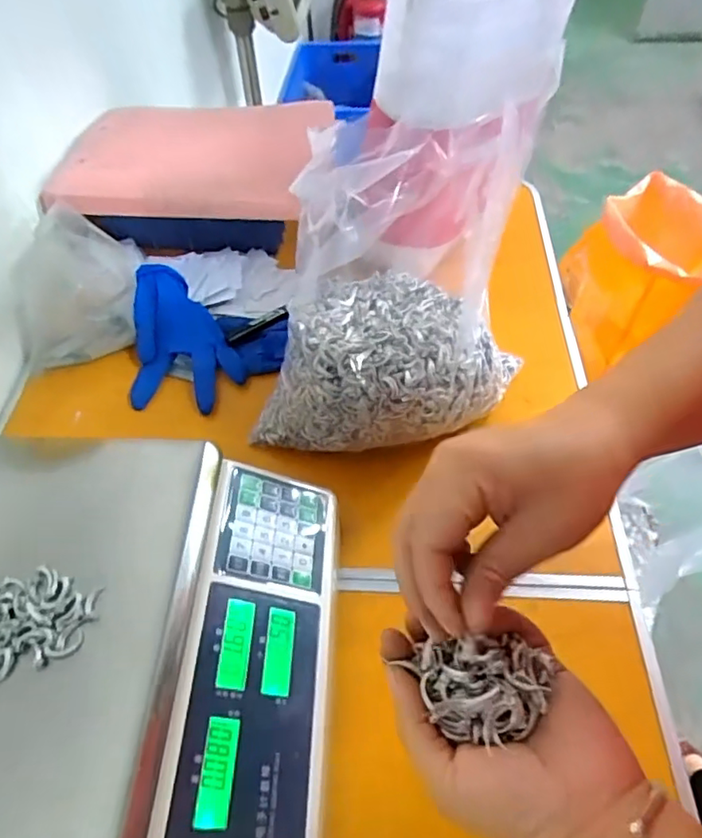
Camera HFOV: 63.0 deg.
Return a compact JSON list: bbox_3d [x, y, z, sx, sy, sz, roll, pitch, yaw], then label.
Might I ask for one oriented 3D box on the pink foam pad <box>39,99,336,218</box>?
[{"bbox_3d":[-0.189,-0.326,0.711,0.318,0.037,0.240,0,51,2],"label":"pink foam pad"}]

